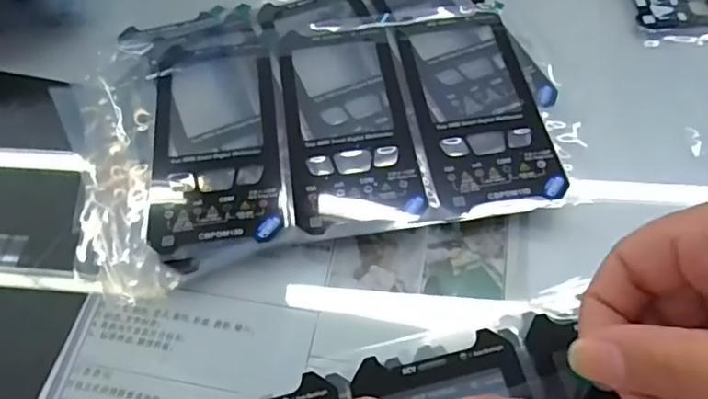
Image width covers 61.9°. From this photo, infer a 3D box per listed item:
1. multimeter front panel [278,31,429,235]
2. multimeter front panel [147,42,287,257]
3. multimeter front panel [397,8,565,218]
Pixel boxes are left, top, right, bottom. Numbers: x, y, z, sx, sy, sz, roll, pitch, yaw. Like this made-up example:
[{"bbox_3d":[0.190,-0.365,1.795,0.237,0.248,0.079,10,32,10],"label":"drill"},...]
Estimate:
[{"bbox_3d":[-0.004,-0.048,0.340,0.069,0.004,0.144,-8,58,-3],"label":"multimeter front panel"},{"bbox_3d":[-0.077,-0.038,0.336,0.069,0.007,0.147,-6,57,-2],"label":"multimeter front panel"},{"bbox_3d":[0.070,-0.055,0.342,0.069,0.004,0.141,-7,57,-3],"label":"multimeter front panel"}]

